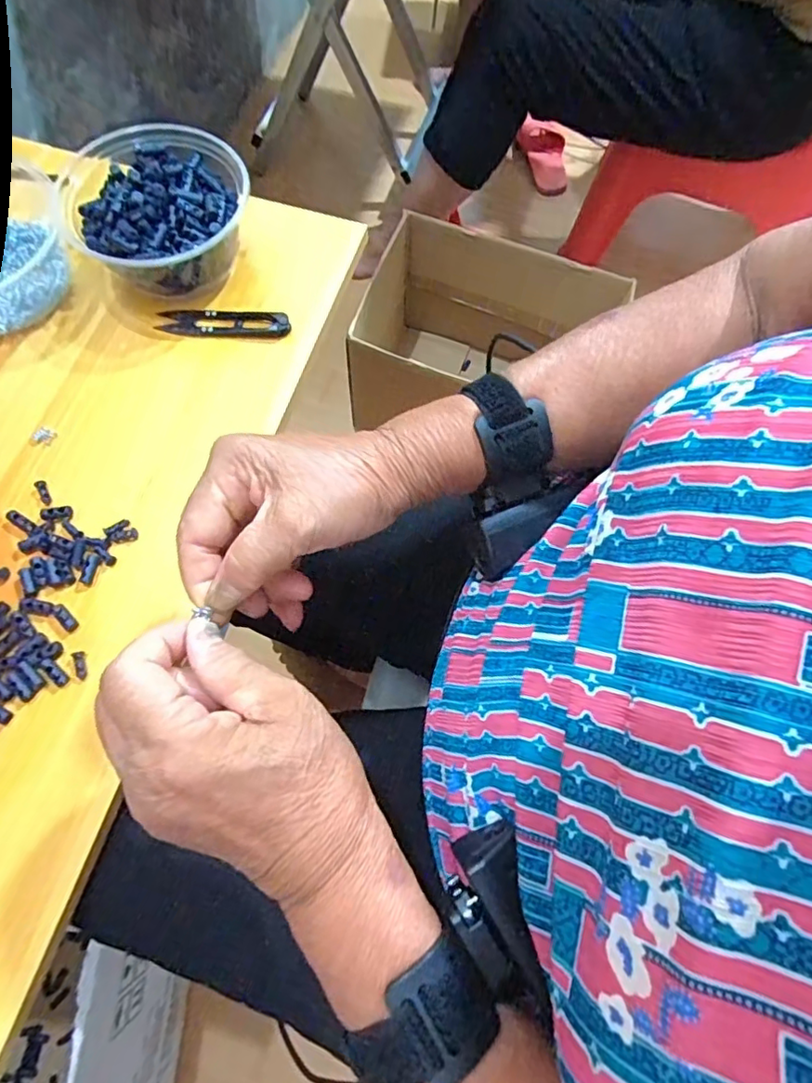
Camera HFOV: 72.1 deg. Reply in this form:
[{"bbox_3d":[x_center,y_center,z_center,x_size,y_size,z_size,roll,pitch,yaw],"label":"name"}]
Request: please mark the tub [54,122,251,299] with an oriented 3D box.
[{"bbox_3d":[-0.187,-0.238,0.417,0.127,0.056,0.127,0,72,-1],"label":"tub"}]

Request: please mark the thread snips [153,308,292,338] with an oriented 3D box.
[{"bbox_3d":[-0.139,-0.168,0.427,0.100,0.009,0.026,5,72,0],"label":"thread snips"}]

